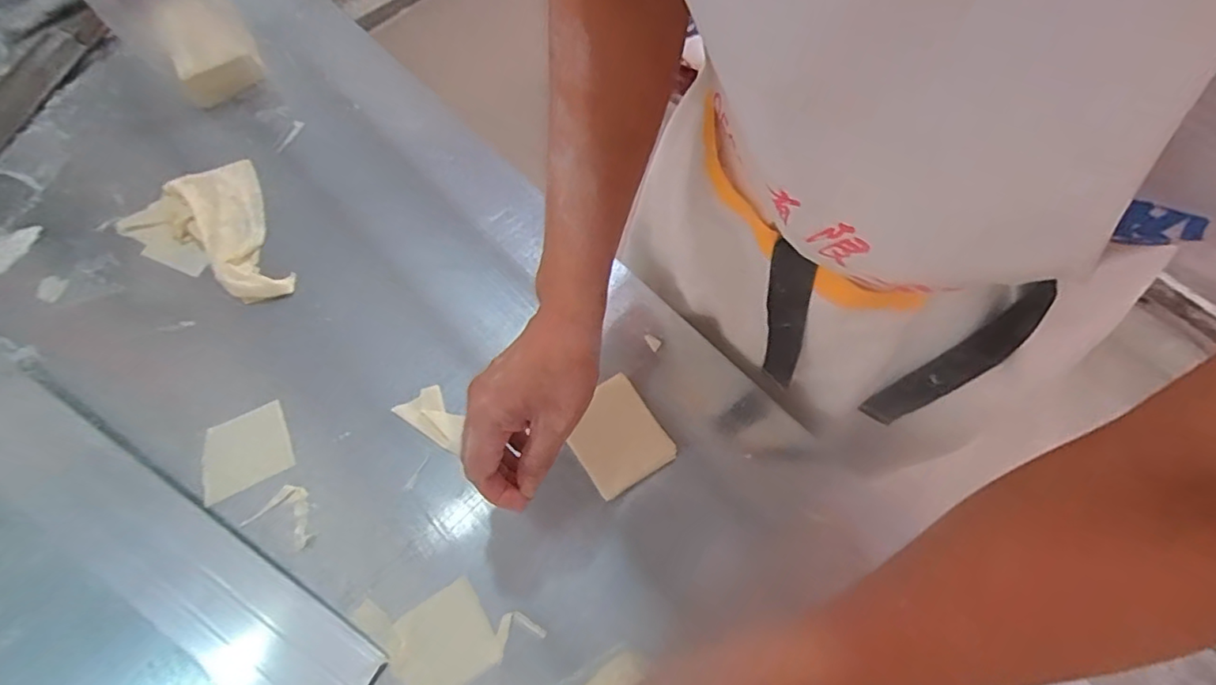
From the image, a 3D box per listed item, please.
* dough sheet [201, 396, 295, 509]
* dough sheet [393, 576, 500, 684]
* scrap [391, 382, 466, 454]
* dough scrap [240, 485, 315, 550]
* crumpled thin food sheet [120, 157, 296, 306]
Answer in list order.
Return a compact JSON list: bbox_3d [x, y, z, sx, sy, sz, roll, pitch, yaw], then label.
[{"bbox_3d":[-0.360,0.106,0.582,0.086,0.005,0.074,-27,68,-7],"label":"dough sheet"},{"bbox_3d":[-0.140,0.252,0.500,0.079,0.004,0.074,-29,64,-9],"label":"dough sheet"},{"bbox_3d":[-0.169,0.074,0.577,0.081,0.008,0.044,35,71,31],"label":"scrap"},{"bbox_3d":[-0.301,0.159,0.554,0.068,0.004,0.048,18,69,11],"label":"dough scrap"},{"bbox_3d":[-0.446,-0.130,0.689,0.228,0.025,0.147,36,74,17],"label":"crumpled thin food sheet"}]

